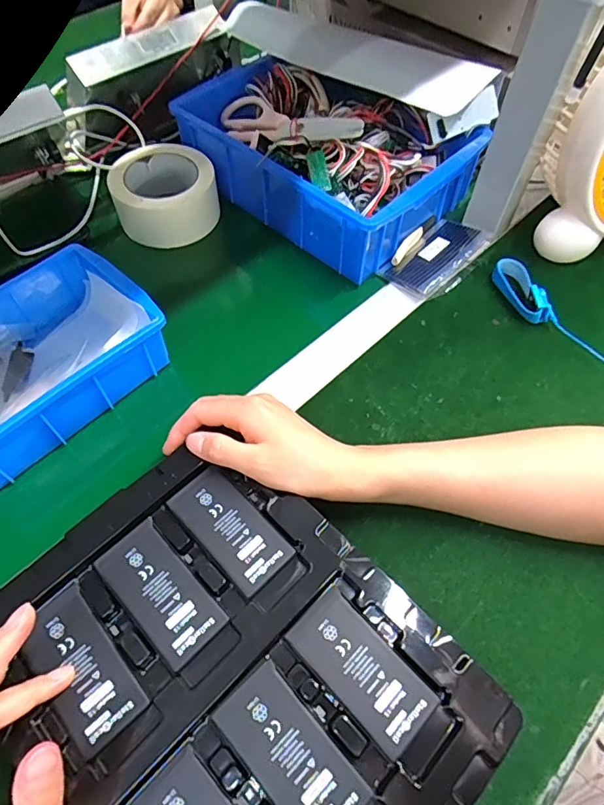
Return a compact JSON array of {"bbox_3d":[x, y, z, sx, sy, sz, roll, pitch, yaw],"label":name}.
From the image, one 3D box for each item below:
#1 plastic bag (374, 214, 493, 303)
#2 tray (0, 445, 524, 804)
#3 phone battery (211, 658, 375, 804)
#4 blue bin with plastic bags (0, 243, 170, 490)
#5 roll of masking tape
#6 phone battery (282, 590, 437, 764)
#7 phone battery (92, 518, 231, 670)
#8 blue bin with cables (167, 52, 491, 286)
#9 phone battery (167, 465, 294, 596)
[{"bbox_3d":[0.138,-0.152,0.519,0.070,0.017,0.116,33,64,18],"label":"plastic bag"},{"bbox_3d":[-0.043,0.160,0.291,0.270,0.013,0.215,40,66,20],"label":"tray"},{"bbox_3d":[-0.006,0.193,0.274,0.042,0.004,0.088,-38,67,-21],"label":"phone battery"},{"bbox_3d":[-0.227,-0.036,0.418,0.134,0.057,0.195,37,65,19],"label":"blue bin with plastic bags"},{"bbox_3d":[-0.147,-0.224,0.540,0.108,0.049,0.116,0,59,-1],"label":"roll of masking tape"},{"bbox_3d":[0.035,0.158,0.297,0.043,0.004,0.087,-40,67,-22],"label":"phone battery"},{"bbox_3d":[-0.090,0.120,0.317,0.043,0.004,0.087,-40,67,-22],"label":"phone battery"},{"bbox_3d":[0.020,-0.275,0.548,0.293,0.093,0.184,37,65,19],"label":"blue bin with cables"},{"bbox_3d":[-0.049,0.085,0.339,0.043,0.004,0.086,-40,67,-22],"label":"phone battery"}]

